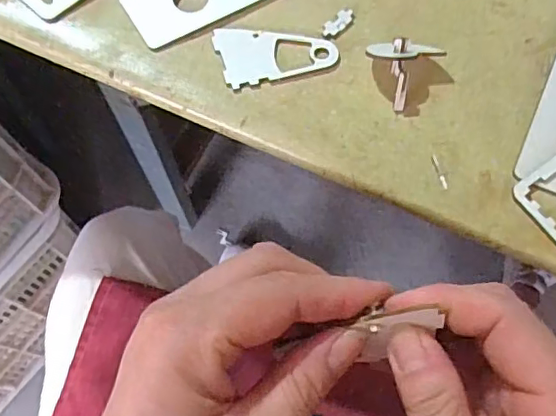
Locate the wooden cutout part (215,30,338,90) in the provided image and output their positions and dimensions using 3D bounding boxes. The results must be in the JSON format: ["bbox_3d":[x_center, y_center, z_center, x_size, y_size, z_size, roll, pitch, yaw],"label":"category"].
[{"bbox_3d":[-0.001,-0.098,0.354,0.070,0.004,0.043,-15,70,-6],"label":"wooden cutout part"}]

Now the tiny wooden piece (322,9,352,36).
[{"bbox_3d":[0.037,-0.117,0.363,0.023,0.004,0.009,-42,75,-14],"label":"tiny wooden piece"}]

